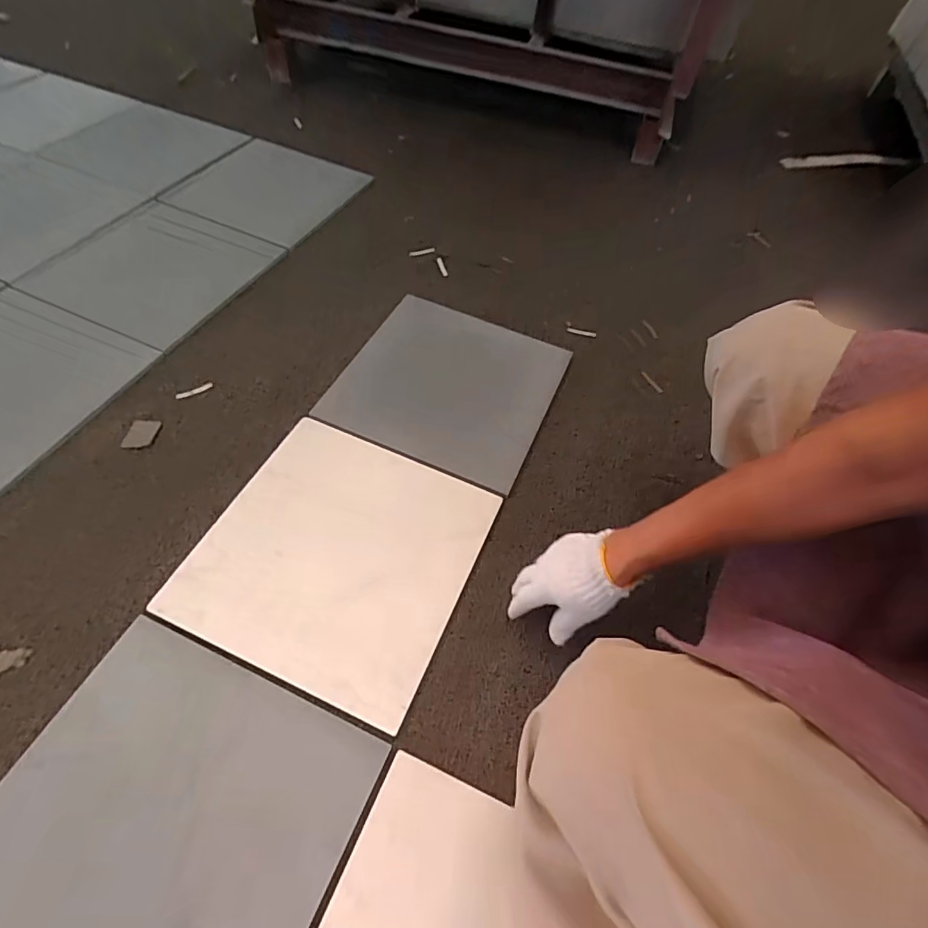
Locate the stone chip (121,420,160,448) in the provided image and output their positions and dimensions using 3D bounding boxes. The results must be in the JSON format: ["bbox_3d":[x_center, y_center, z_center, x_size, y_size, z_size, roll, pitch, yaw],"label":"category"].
[{"bbox_3d":[-0.436,-0.041,0.690,0.034,0.007,0.049,8,55,1],"label":"stone chip"}]

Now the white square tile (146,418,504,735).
[{"bbox_3d":[-0.145,0.102,0.619,0.296,0.017,0.306,24,57,8],"label":"white square tile"}]

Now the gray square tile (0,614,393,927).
[{"bbox_3d":[-0.265,0.325,0.438,0.295,0.018,0.294,24,52,7],"label":"gray square tile"}]

